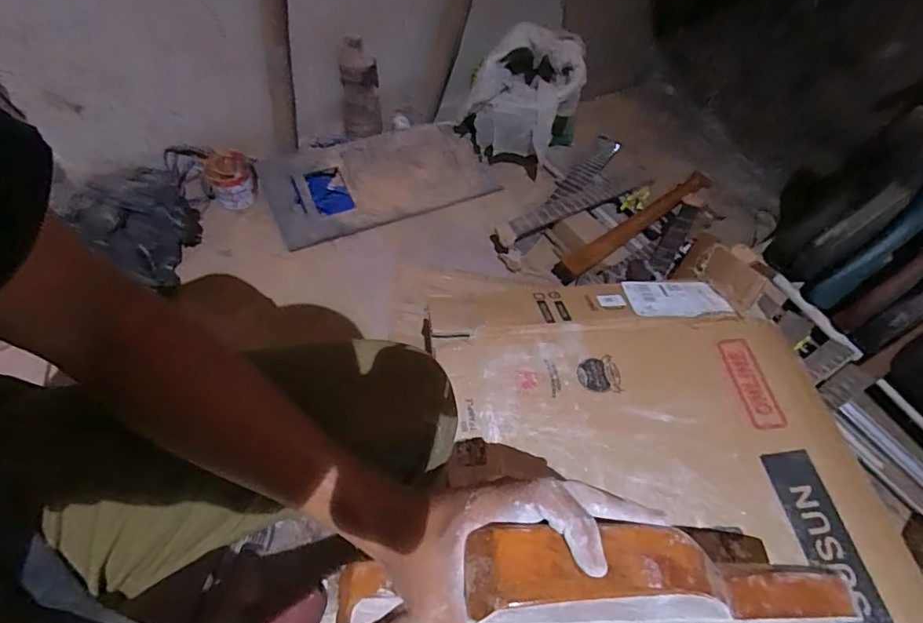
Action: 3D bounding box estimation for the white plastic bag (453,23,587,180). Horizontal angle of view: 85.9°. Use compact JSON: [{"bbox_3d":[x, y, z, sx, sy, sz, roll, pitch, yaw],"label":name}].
[{"bbox_3d":[0.158,-0.568,1.382,0.274,0.333,0.237,41,63,17],"label":"white plastic bag"}]

